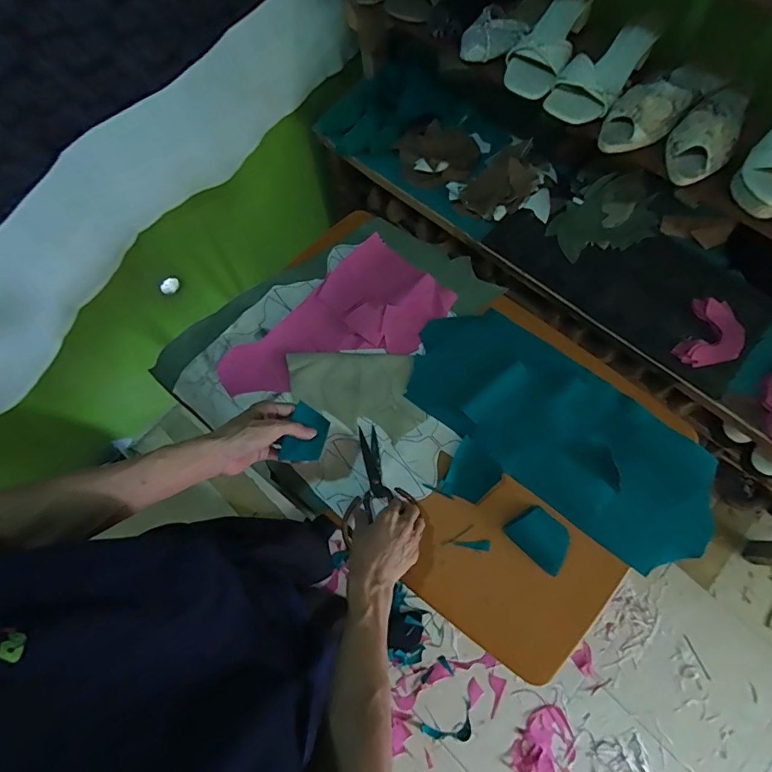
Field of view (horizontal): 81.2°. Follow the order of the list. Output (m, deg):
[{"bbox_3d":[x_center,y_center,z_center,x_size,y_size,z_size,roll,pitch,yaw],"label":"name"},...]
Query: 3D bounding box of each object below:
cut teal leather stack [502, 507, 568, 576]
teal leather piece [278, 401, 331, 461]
[{"bbox_3d":[0.228,0.221,0.661,0.090,0.011,0.064,41,78,14],"label":"cut teal leather stack"},{"bbox_3d":[-0.105,0.067,0.599,0.050,0.010,0.075,22,74,-9],"label":"teal leather piece"}]

